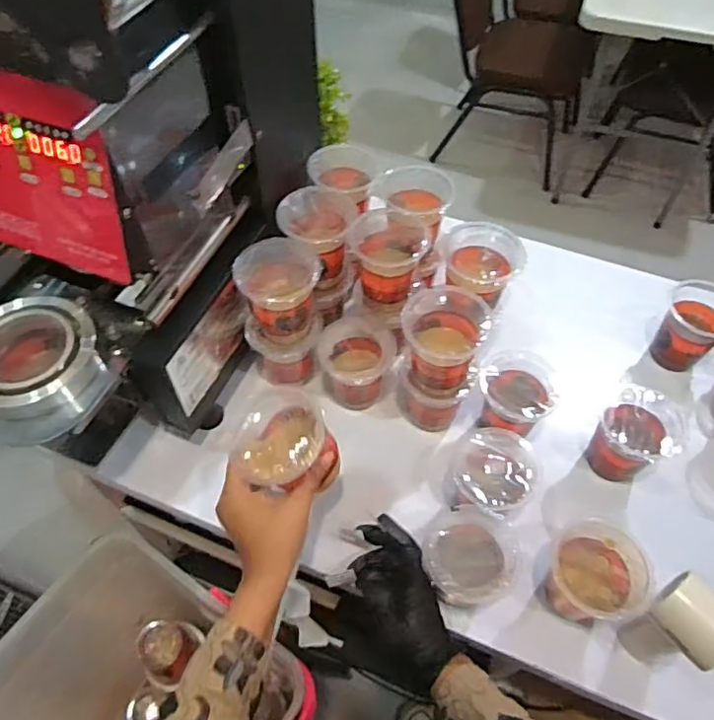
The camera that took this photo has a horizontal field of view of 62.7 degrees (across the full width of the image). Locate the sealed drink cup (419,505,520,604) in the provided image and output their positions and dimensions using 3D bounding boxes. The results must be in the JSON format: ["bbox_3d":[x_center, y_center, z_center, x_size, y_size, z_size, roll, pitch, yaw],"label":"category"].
[{"bbox_3d":[0.113,0.205,0.601,0.094,0.098,0.090,0,56,0],"label":"sealed drink cup"}]

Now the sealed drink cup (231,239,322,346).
[{"bbox_3d":[-0.086,-0.070,0.666,0.089,0.105,0.081,0,56,0],"label":"sealed drink cup"}]

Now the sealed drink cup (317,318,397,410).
[{"bbox_3d":[0.004,0.016,0.729,0.080,0.106,0.078,0,56,0],"label":"sealed drink cup"}]

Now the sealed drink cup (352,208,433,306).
[{"bbox_3d":[0.038,-0.122,0.690,0.085,0.086,0.071,5,56,3],"label":"sealed drink cup"}]

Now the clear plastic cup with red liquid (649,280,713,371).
[{"bbox_3d":[0.435,-0.042,0.762,0.084,0.098,0.084,0,56,0],"label":"clear plastic cup with red liquid"}]

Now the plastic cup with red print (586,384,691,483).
[{"bbox_3d":[0.316,0.093,0.673,0.086,0.090,0.079,0,56,0],"label":"plastic cup with red print"}]

